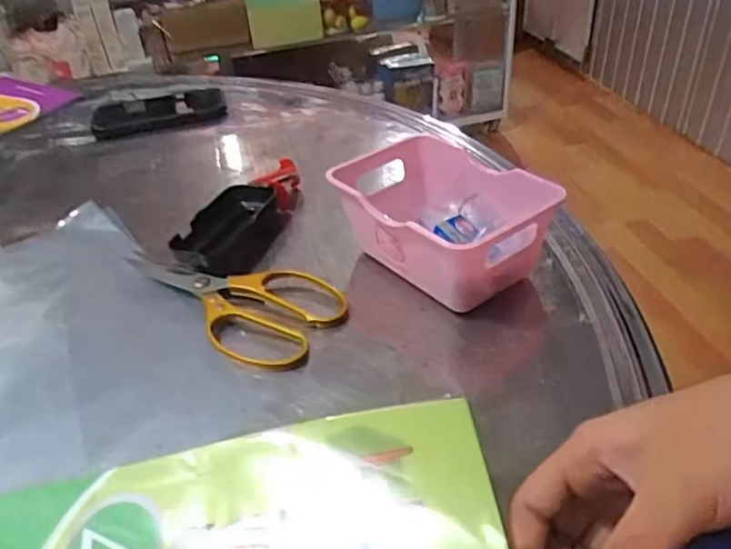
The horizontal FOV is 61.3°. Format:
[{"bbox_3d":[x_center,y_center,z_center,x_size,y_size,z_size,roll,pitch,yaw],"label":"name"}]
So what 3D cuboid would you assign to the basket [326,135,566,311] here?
[{"bbox_3d":[0.057,-0.039,0.463,0.110,0.073,0.152,-30,44,-28],"label":"basket"}]

